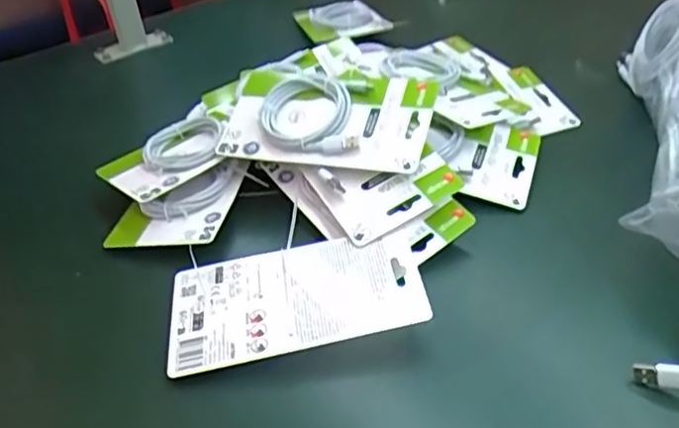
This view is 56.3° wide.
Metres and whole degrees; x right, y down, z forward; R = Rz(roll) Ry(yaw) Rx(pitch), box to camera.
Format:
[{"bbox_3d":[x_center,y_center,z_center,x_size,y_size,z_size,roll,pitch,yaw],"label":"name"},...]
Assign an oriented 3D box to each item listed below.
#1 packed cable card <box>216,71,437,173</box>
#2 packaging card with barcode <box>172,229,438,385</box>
[{"bbox_3d":[-0.012,-0.081,0.544,0.186,0.024,0.085,5,74,9],"label":"packed cable card"},{"bbox_3d":[-0.033,0.060,0.459,0.179,0.022,0.095,-8,39,-4],"label":"packaging card with barcode"}]

